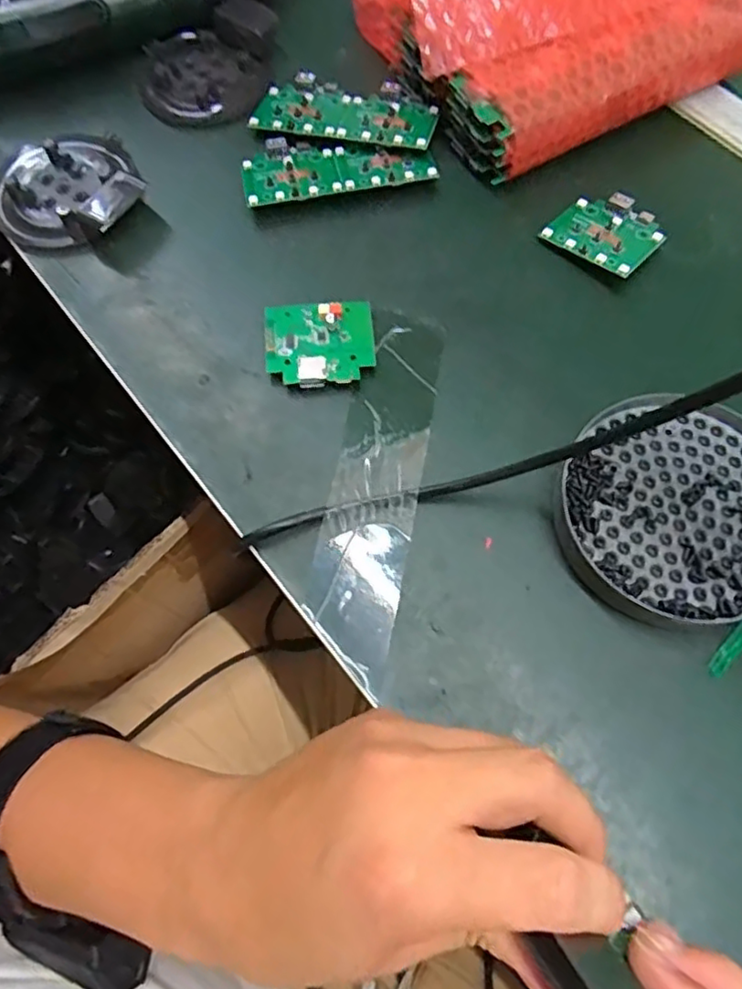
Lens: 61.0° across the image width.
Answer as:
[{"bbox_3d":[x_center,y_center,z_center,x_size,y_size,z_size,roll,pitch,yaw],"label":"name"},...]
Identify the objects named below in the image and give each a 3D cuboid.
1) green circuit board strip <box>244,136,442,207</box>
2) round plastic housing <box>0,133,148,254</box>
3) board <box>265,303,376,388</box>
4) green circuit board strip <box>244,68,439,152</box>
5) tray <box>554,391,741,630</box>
[{"bbox_3d":[-0.021,-0.206,0.394,0.114,0.005,0.052,-10,62,-3],"label":"green circuit board strip"},{"bbox_3d":[-0.189,-0.189,0.388,0.086,0.022,0.083,0,68,0],"label":"round plastic housing"},{"bbox_3d":[-0.028,-0.084,0.351,0.059,0.013,0.052,-5,68,-1],"label":"board"},{"bbox_3d":[-0.015,-0.248,0.412,0.115,0.014,0.054,16,69,6],"label":"green circuit board strip"},{"bbox_3d":[0.151,0.007,0.310,0.111,0.016,0.118,0,68,0],"label":"tray"}]

